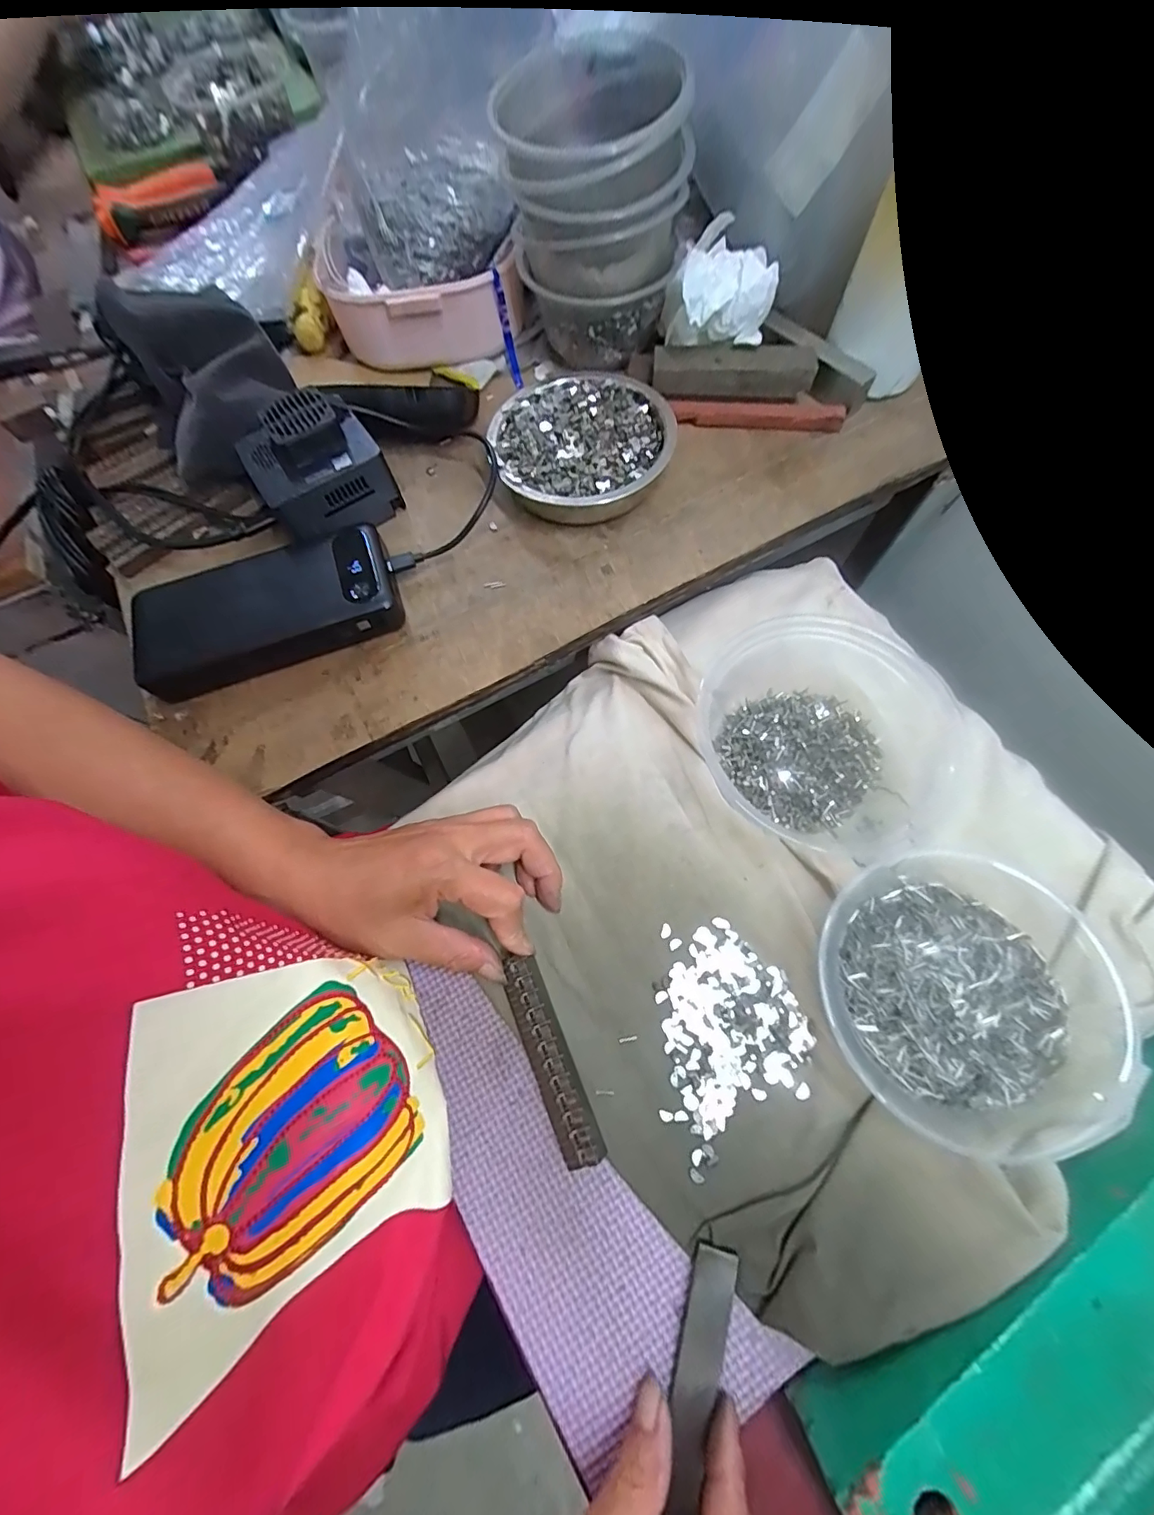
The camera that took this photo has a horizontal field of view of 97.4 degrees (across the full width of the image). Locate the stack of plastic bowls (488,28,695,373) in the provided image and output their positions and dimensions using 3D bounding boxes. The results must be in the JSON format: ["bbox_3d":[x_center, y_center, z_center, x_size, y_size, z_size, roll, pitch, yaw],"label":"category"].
[{"bbox_3d":[0.012,-0.356,0.330,0.108,0.104,0.112,8,70,6],"label":"stack of plastic bowls"}]

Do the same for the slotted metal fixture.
[{"bbox_3d":[-0.014,0.147,0.249,0.021,0.012,0.094,-23,71,-5],"label":"slotted metal fixture"}]

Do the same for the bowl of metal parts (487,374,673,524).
[{"bbox_3d":[0.004,-0.210,0.345,0.116,0.029,0.112,-1,70,3],"label":"bowl of metal parts"}]

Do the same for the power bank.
[{"bbox_3d":[-0.194,-0.093,0.316,0.159,0.024,0.074,-18,70,-4],"label":"power bank"}]

